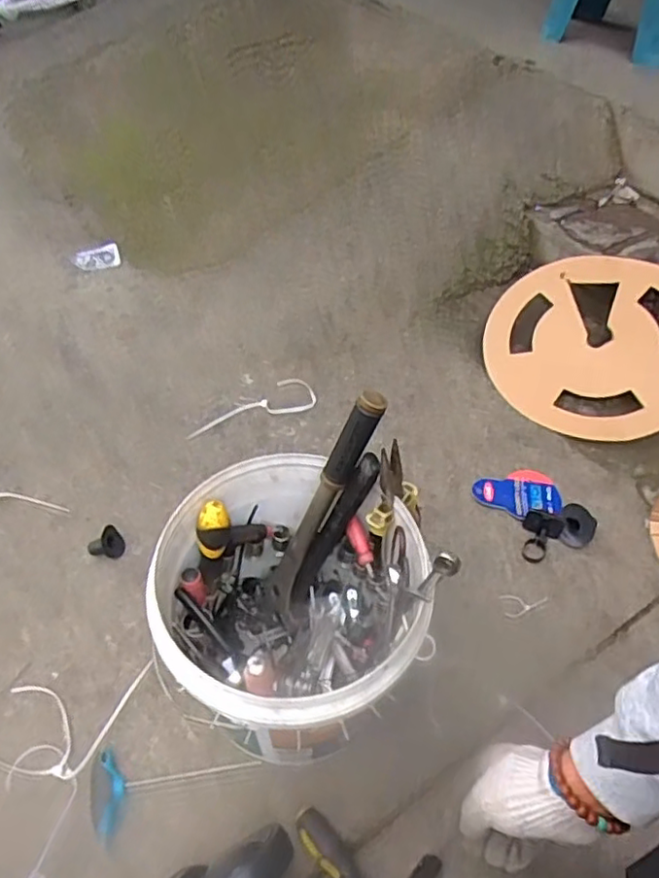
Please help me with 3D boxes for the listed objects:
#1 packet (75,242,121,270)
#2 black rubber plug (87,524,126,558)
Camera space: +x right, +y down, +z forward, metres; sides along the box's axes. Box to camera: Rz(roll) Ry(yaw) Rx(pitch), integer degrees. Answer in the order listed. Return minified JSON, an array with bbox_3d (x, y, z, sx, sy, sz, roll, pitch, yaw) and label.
[{"bbox_3d":[-0.481,-0.377,1.333,0.089,0.008,0.061,-16,67,-7],"label":"packet"},{"bbox_3d":[-0.311,0.147,0.893,0.048,0.032,0.038,-24,55,-21],"label":"black rubber plug"}]

